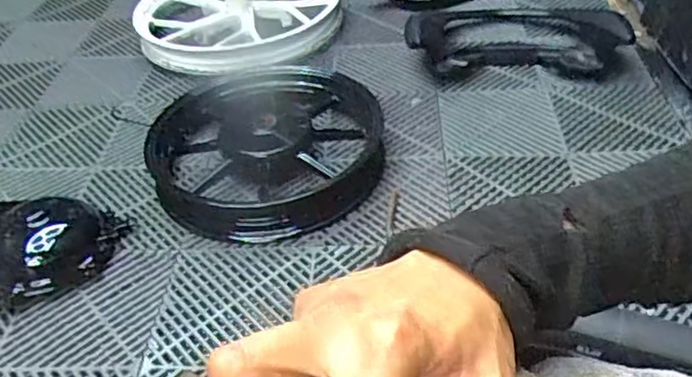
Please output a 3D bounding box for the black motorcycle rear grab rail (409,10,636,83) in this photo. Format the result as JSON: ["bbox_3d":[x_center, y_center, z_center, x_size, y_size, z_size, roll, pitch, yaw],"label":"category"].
[{"bbox_3d":[0.319,-0.326,1.262,0.397,0.107,0.294,-2,39,4],"label":"black motorcycle rear grab rail"}]

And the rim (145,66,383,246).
[{"bbox_3d":[-0.120,-0.062,1.009,0.370,0.083,0.318,-10,39,-5],"label":"rim"}]

